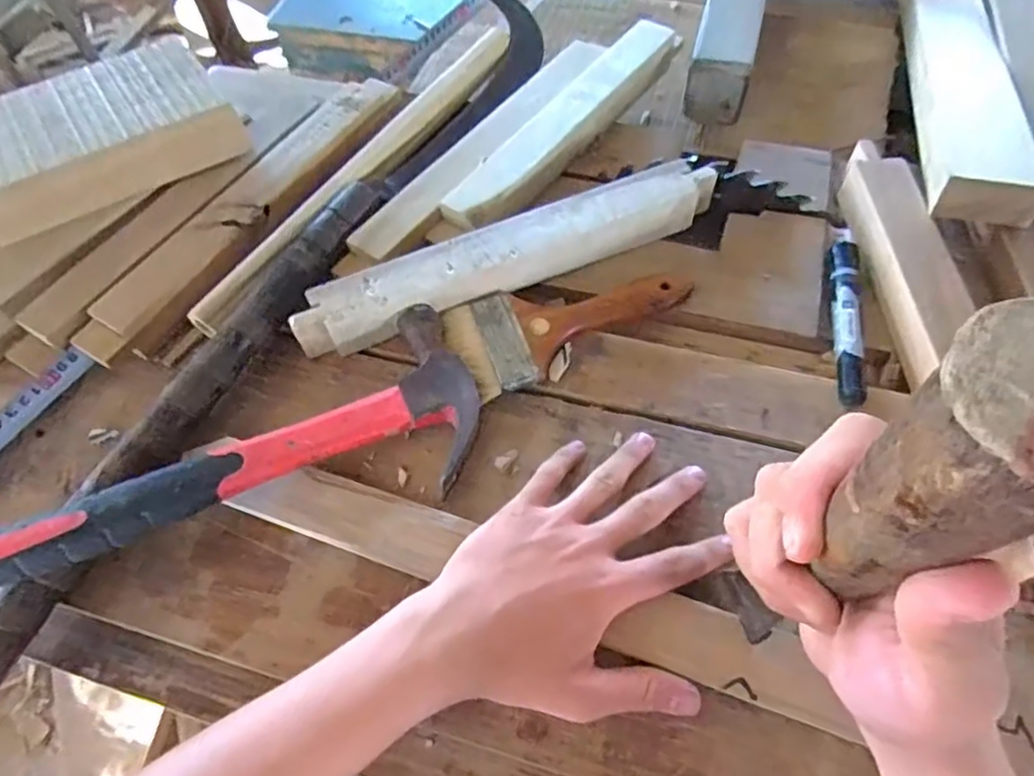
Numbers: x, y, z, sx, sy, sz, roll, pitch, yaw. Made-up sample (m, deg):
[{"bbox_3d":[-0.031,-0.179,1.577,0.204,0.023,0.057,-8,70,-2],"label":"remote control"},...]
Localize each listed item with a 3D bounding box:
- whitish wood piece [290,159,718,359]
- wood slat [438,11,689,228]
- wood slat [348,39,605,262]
[{"bbox_3d":[-0.002,-0.095,0.454,0.305,0.030,0.040,-23,61,-9],"label":"whitish wood piece"},{"bbox_3d":[0.045,-0.217,0.526,0.043,0.026,0.279,31,66,20],"label":"wood slat"},{"bbox_3d":[-0.023,-0.198,0.512,0.035,0.013,0.285,31,66,20],"label":"wood slat"}]

